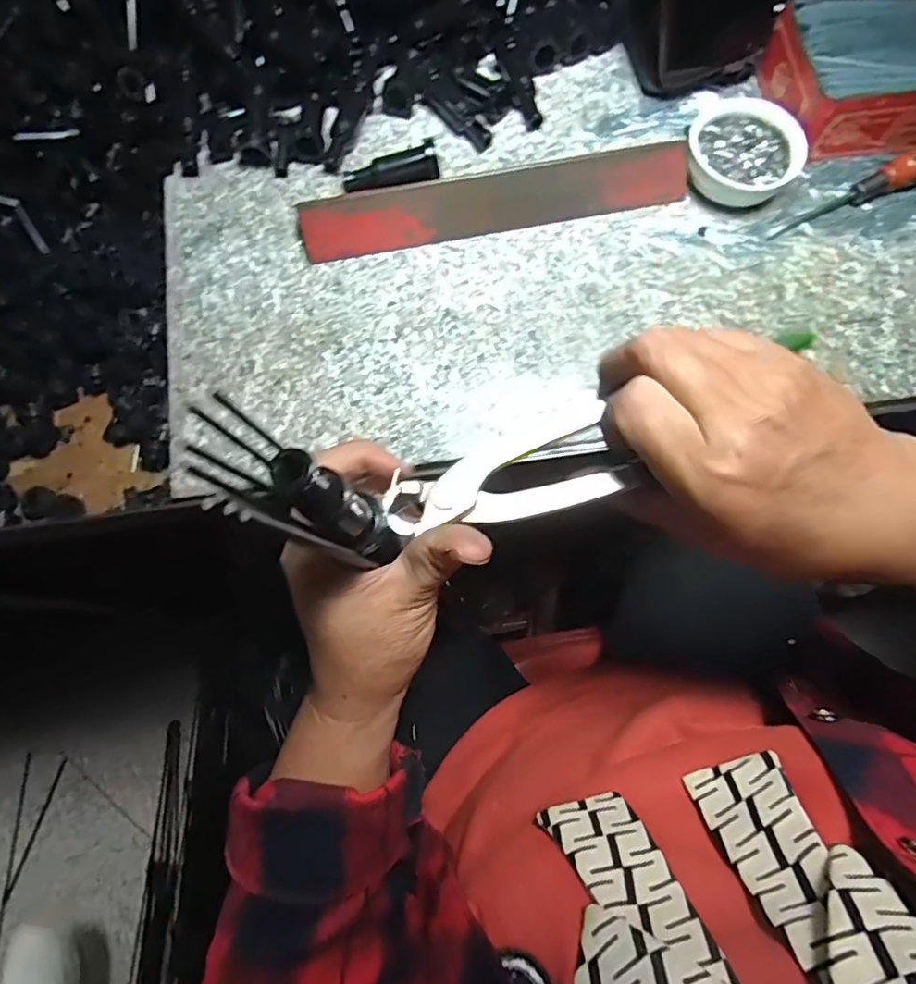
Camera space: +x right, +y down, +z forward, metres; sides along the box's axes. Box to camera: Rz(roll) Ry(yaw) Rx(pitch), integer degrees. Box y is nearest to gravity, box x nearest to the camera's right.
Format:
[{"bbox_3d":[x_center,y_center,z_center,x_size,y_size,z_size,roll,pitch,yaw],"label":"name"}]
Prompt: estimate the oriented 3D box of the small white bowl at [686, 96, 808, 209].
[{"bbox_3d":[0.189,-0.226,0.381,0.073,0.028,0.067,0,75,1],"label":"small white bowl"}]

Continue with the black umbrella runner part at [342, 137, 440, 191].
[{"bbox_3d":[-0.046,-0.217,0.383,0.064,0.018,0.017,-13,75,-3],"label":"black umbrella runner part"}]

